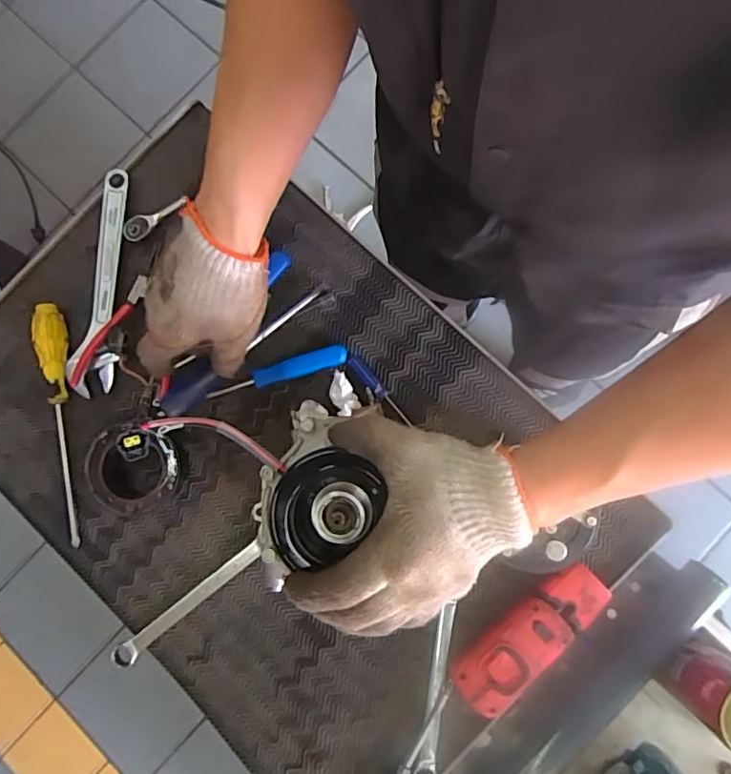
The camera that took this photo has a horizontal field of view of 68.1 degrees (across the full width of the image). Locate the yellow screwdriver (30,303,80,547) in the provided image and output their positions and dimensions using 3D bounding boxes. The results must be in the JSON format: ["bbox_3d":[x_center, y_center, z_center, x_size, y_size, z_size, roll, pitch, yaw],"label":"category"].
[{"bbox_3d":[-0.318,0.036,0.562,0.030,0.037,0.248,-11,83,3],"label":"yellow screwdriver"}]

